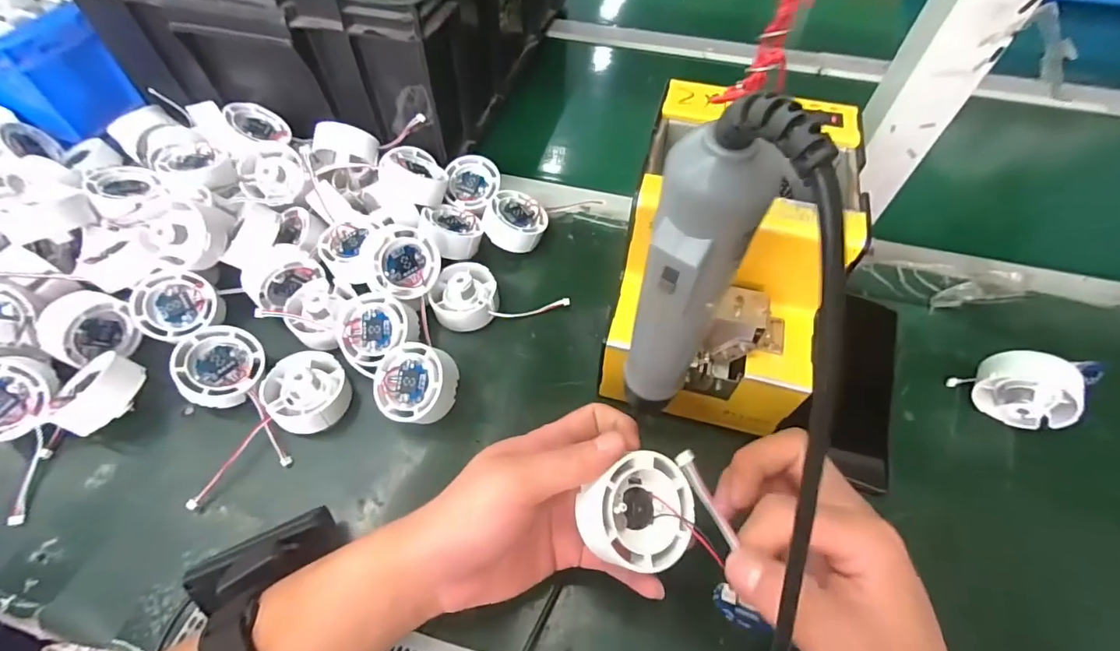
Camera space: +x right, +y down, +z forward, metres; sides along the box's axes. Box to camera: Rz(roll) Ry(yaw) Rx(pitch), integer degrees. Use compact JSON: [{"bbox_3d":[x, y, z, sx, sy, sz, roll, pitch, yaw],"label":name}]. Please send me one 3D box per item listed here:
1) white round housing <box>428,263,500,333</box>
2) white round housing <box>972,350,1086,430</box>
[{"bbox_3d":[-0.076,-0.028,0.399,0.051,0.025,0.059,3,56,1],"label":"white round housing"},{"bbox_3d":[0.324,0.046,0.342,0.034,0.049,0.056,-39,65,-23],"label":"white round housing"}]

